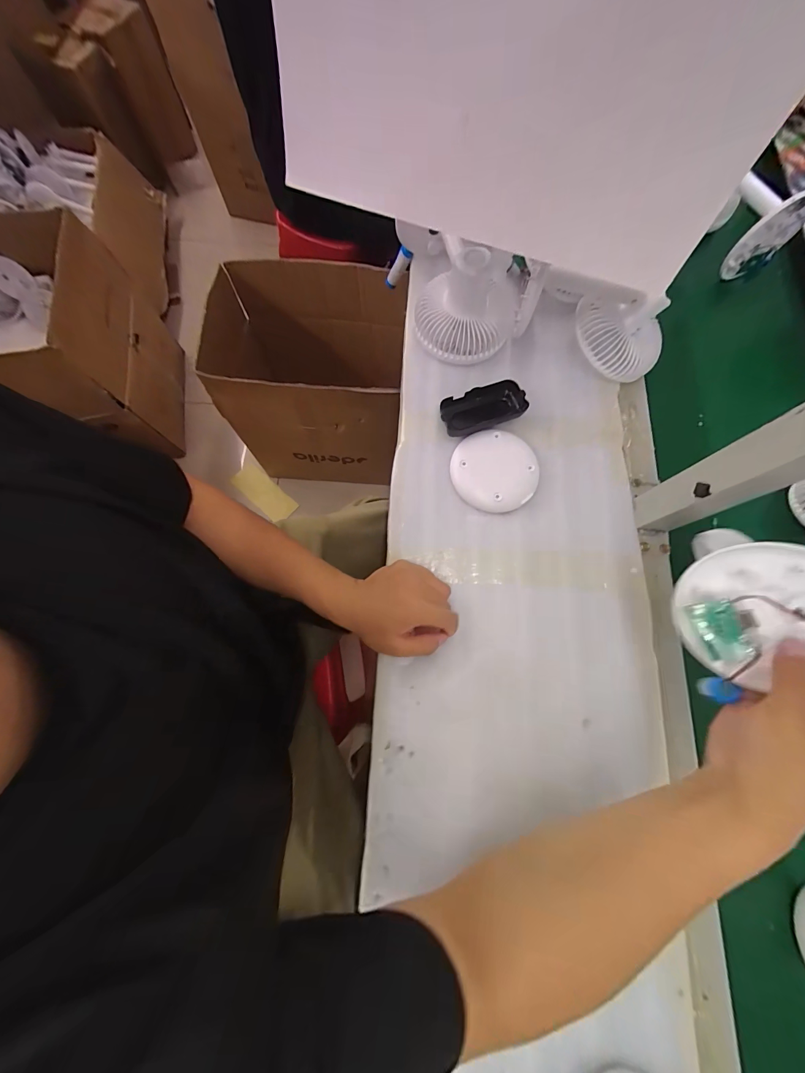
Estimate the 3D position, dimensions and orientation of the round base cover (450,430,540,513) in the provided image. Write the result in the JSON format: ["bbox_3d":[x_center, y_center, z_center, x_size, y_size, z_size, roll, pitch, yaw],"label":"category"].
[{"bbox_3d":[0.117,-0.085,0.452,0.106,0.018,0.103,0,74,0],"label":"round base cover"}]

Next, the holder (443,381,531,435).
[{"bbox_3d":[0.103,-0.166,0.467,0.109,0.023,0.053,-21,75,-6],"label":"holder"}]

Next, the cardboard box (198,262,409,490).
[{"bbox_3d":[-0.259,-0.454,1.077,0.509,0.497,0.404,4,74,2],"label":"cardboard box"}]

